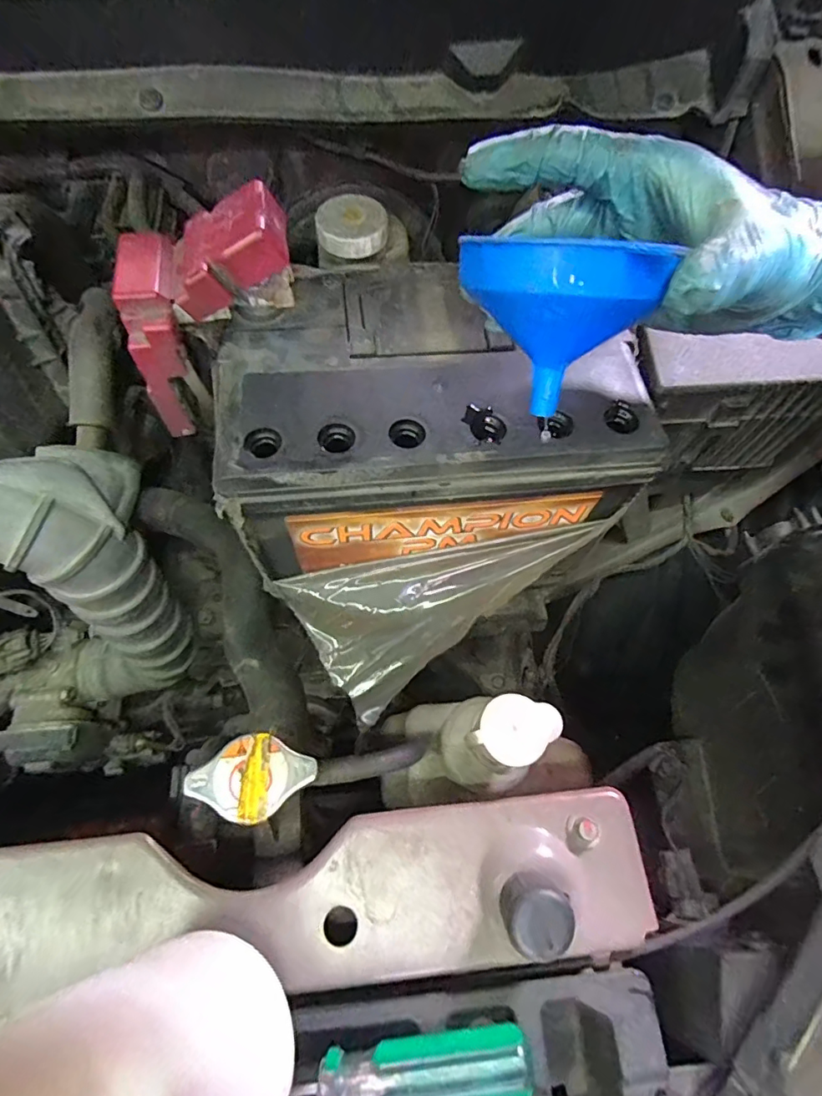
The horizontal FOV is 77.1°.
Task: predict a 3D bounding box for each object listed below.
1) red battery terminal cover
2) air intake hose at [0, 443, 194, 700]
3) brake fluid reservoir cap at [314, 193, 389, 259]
[{"bbox_3d":[-0.132,-0.148,0.300,0.143,0.063,0.081,-43,66,26],"label":"red battery terminal cover"},{"bbox_3d":[-0.223,0.023,0.351,0.119,0.212,0.102,-5,65,-4],"label":"air intake hose"},{"bbox_3d":[-0.045,-0.247,0.395,0.053,0.018,0.050,1,65,-1],"label":"brake fluid reservoir cap"}]

